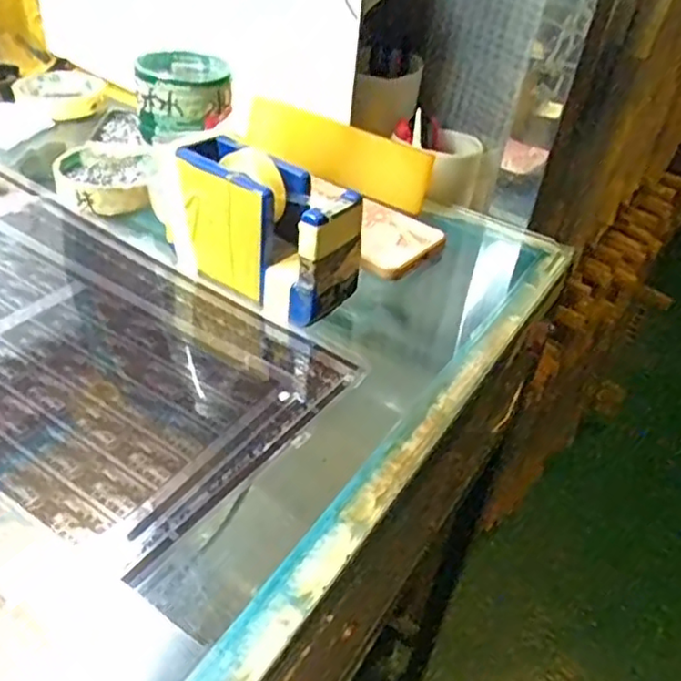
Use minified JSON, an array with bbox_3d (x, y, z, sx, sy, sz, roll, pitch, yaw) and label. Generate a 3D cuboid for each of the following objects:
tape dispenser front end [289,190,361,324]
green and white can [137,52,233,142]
[{"bbox_3d":[-0.008,-0.049,0.394,0.018,0.075,0.046,30,45,27],"label":"tape dispenser front end"},{"bbox_3d":[-0.109,-0.172,0.456,0.063,0.041,0.073,-4,40,-11],"label":"green and white can"}]

